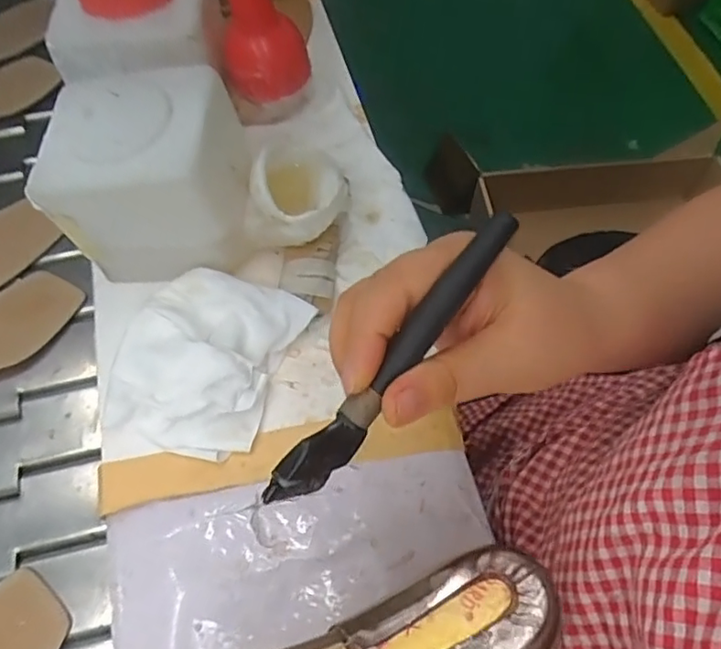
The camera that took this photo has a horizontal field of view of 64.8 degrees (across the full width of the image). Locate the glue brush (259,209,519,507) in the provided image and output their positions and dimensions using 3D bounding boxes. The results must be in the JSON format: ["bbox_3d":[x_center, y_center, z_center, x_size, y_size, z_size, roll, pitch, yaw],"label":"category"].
[{"bbox_3d":[0.013,0.015,0.217,0.014,0.019,0.137,40,94,20],"label":"glue brush"}]

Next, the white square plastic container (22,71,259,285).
[{"bbox_3d":[-0.148,-0.104,0.408,0.124,0.108,0.097,-2,65,1],"label":"white square plastic container"}]

